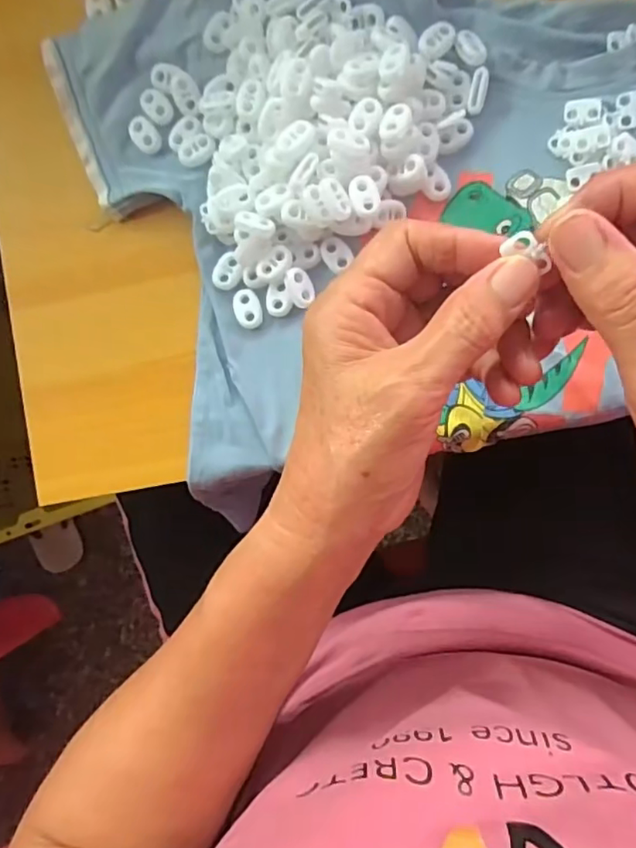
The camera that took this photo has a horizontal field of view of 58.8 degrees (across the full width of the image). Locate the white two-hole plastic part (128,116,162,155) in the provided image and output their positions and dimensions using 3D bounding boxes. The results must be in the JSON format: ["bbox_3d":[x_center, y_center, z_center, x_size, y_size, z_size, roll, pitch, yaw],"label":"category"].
[{"bbox_3d":[-0.101,-0.168,0.329,0.014,0.004,0.024,-41,85,4],"label":"white two-hole plastic part"}]

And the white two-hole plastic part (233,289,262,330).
[{"bbox_3d":[-0.040,-0.065,0.320,0.015,0.004,0.023,-19,87,5],"label":"white two-hole plastic part"}]

